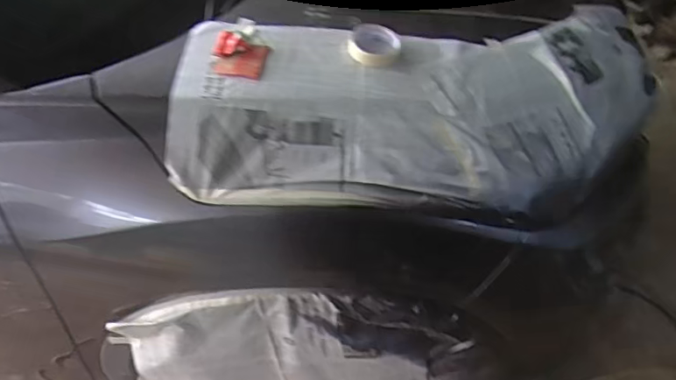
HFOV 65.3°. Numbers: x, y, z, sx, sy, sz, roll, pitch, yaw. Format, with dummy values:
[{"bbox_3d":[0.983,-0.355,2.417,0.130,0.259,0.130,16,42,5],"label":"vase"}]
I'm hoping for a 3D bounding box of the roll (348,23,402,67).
[{"bbox_3d":[0.062,-0.246,0.893,0.087,0.024,0.091,-3,50,3],"label":"roll"}]

